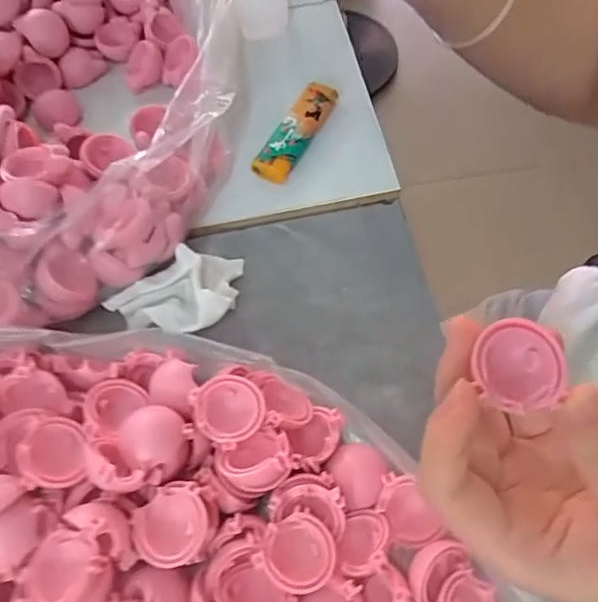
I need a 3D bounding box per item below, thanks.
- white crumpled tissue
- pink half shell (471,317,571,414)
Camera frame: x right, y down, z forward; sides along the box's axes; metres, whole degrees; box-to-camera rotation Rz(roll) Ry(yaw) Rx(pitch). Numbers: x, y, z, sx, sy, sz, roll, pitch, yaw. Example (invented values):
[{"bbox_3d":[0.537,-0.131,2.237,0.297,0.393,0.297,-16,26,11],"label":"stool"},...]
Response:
[{"bbox_3d":[-0.067,-0.007,0.304,0.065,0.015,0.049,3,61,6],"label":"white crumpled tissue"},{"bbox_3d":[0.070,0.020,0.178,0.028,0.012,0.025,11,62,10],"label":"pink half shell"}]

